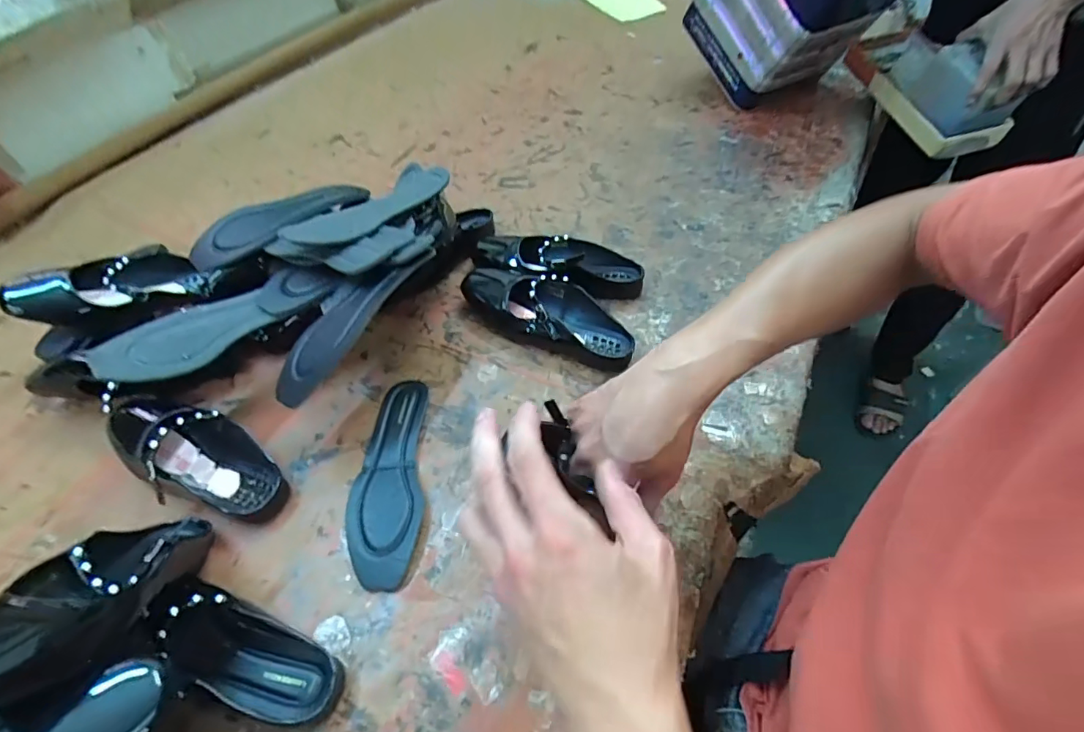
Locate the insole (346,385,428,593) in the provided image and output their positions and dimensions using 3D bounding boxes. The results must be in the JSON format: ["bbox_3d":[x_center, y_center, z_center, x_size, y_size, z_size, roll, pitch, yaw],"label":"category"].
[{"bbox_3d":[-0.158,0.111,0.514,0.073,0.013,0.219,-5,51,-2],"label":"insole"}]

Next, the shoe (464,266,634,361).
[{"bbox_3d":[0.002,-0.070,0.603,0.234,0.055,0.084,21,55,18],"label":"shoe"}]

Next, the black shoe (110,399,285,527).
[{"bbox_3d":[-0.371,0.083,0.514,0.236,0.058,0.083,19,54,16],"label":"black shoe"}]

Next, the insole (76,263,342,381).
[{"bbox_3d":[-0.334,-0.054,0.521,0.083,0.030,0.225,37,62,28],"label":"insole"}]

